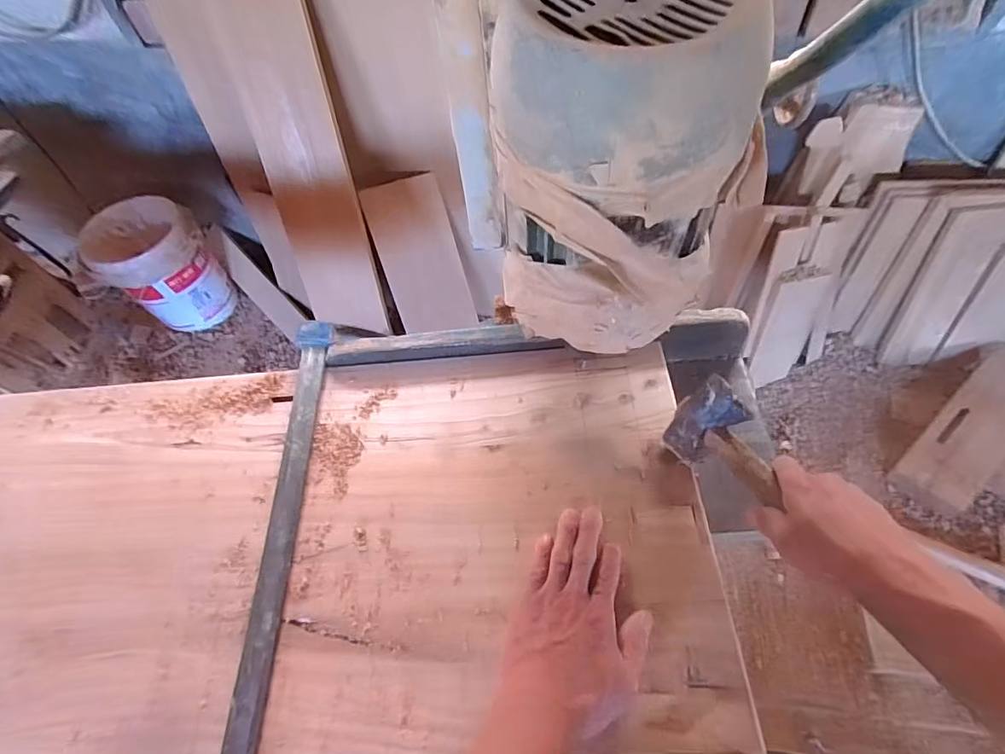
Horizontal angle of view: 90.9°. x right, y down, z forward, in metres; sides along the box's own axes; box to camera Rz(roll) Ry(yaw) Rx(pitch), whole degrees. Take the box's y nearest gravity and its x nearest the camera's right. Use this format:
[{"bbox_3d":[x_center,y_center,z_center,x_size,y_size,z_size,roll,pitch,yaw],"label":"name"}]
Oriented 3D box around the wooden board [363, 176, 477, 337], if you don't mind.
[{"bbox_3d":[-0.221,-0.328,1.378,0.210,0.414,0.021,-19,24,-12],"label":"wooden board"}]

